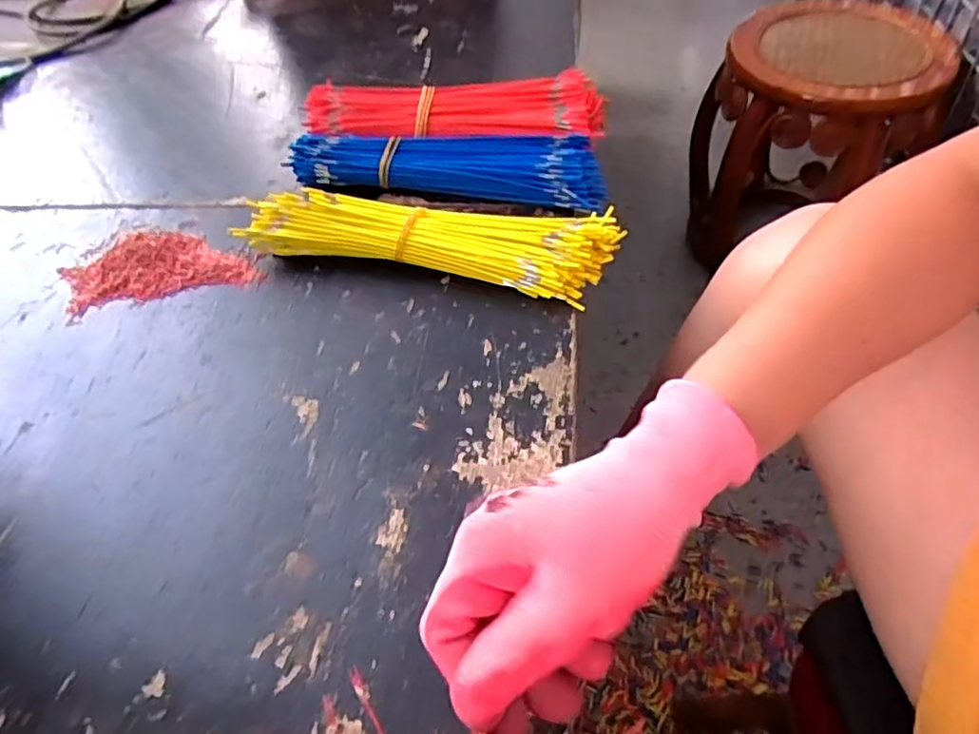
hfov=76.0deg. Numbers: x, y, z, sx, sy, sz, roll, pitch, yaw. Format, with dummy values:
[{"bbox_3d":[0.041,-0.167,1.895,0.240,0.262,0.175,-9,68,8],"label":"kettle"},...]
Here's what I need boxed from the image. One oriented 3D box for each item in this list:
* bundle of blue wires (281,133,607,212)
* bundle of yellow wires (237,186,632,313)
[{"bbox_3d":[-0.033,-0.164,0.504,0.247,0.033,0.062,6,54,10],"label":"bundle of blue wires"},{"bbox_3d":[-0.044,-0.097,0.452,0.262,0.031,0.073,10,54,13],"label":"bundle of yellow wires"}]

